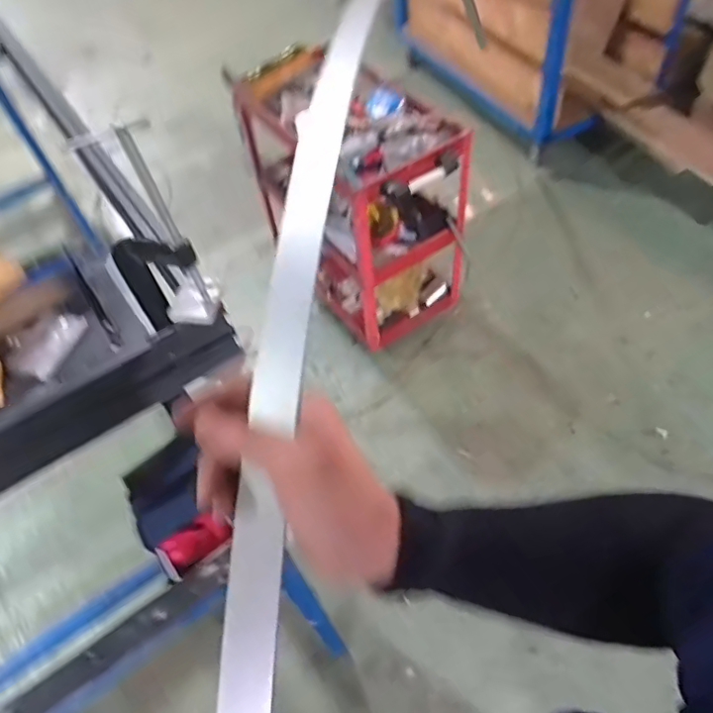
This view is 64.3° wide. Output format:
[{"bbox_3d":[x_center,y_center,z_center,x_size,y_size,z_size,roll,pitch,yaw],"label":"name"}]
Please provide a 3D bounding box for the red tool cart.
[{"bbox_3d":[0.004,-0.498,1.800,0.386,0.663,0.748,-30,57,-15],"label":"red tool cart"}]

